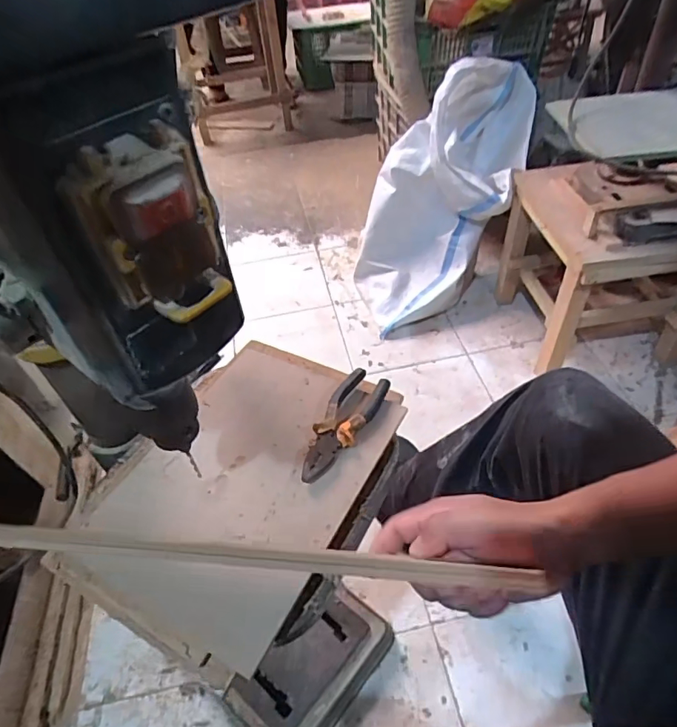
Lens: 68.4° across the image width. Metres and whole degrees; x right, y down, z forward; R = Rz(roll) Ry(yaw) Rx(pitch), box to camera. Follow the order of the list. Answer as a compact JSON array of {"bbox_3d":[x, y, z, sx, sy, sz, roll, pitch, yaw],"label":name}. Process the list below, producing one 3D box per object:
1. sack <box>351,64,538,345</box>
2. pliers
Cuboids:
[{"bbox_3d":[0.264,-0.422,1.294,0.340,0.681,0.218,38,22,34],"label":"sack"},{"bbox_3d":[0.002,0.058,0.500,0.043,0.016,0.139,22,52,25],"label":"pliers"}]

